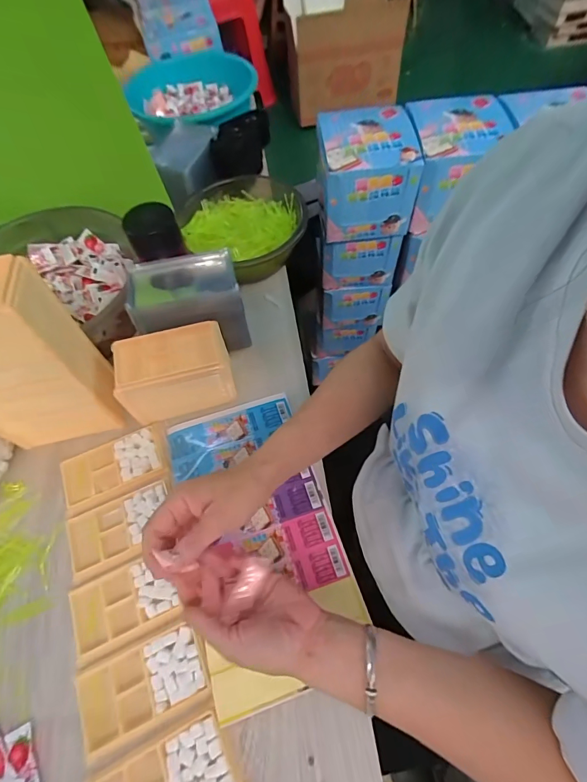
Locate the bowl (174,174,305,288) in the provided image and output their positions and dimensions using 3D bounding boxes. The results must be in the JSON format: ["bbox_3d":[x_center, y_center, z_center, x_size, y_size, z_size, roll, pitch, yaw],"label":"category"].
[{"bbox_3d":[-0.080,-0.264,0.651,0.200,0.060,0.207,-2,60,3],"label":"bowl"}]

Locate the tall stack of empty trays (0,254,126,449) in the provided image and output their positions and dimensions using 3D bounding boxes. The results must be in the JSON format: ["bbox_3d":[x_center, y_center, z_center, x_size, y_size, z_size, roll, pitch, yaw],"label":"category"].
[{"bbox_3d":[-0.314,-0.028,0.452,0.143,0.235,0.082,-13,60,-3],"label":"tall stack of empty trays"}]

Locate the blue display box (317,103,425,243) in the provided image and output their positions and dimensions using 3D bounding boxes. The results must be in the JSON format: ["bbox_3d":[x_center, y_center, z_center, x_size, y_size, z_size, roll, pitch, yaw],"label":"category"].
[{"bbox_3d":[0.121,-0.362,0.657,0.144,0.126,0.152,-5,60,2],"label":"blue display box"}]

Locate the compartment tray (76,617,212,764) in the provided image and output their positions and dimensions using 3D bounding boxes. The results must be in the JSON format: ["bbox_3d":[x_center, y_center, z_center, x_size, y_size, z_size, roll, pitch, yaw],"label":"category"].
[{"bbox_3d":[-0.153,0.297,0.393,0.131,0.008,0.077,-23,61,-9],"label":"compartment tray"}]

